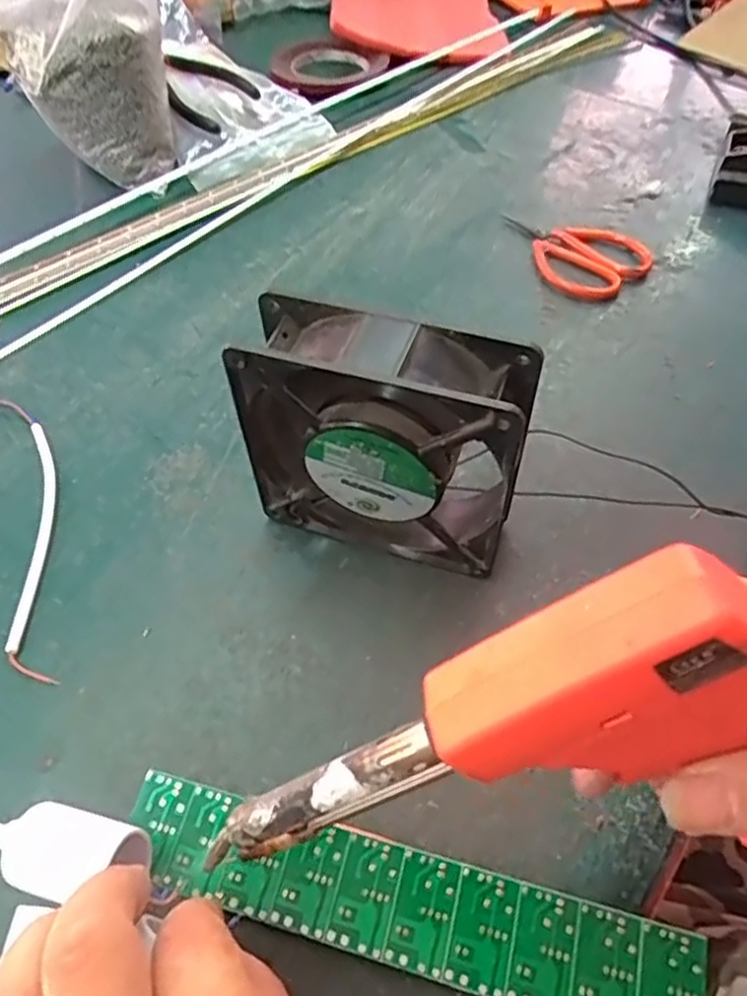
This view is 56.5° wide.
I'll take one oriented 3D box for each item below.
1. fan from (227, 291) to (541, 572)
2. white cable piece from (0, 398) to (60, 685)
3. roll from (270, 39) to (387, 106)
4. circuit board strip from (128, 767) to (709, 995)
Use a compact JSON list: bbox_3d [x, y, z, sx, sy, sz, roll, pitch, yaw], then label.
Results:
[{"bbox_3d":[0.004,-0.023,0.313,0.124,0.119,0.043,16,53,11],"label":"fan"},{"bbox_3d":[-0.184,0.007,0.368,0.040,0.004,0.205,-20,55,-16],"label":"white cable piece"},{"bbox_3d":[-0.053,-0.451,0.727,0.102,0.024,0.102,1,52,-1],"label":"roll"},{"bbox_3d":[0.009,0.140,0.242,0.201,0.004,0.035,12,62,11],"label":"circuit board strip"}]

